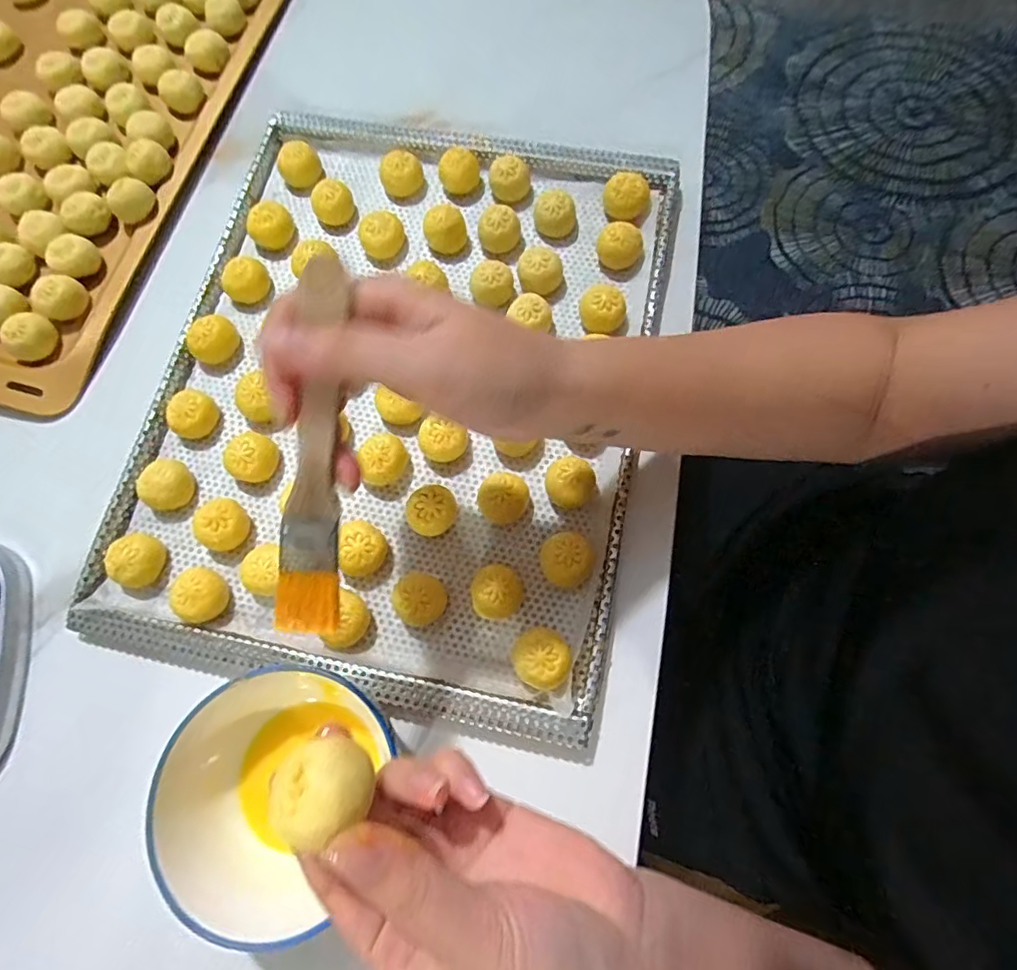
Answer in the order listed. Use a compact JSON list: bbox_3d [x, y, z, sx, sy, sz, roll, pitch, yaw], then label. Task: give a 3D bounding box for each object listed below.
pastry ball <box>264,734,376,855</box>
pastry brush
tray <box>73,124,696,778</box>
[{"bbox_3d":[-0.054,0.089,0.161,0.025,0.017,0.025,-40,77,-10],"label":"pastry ball"},{"bbox_3d":[-0.073,-0.013,0.205,0.020,0.013,0.140,6,97,3],"label":"pastry brush"},{"bbox_3d":[-0.069,-0.071,0.357,0.309,0.027,0.392,11,74,4],"label":"tray"}]

